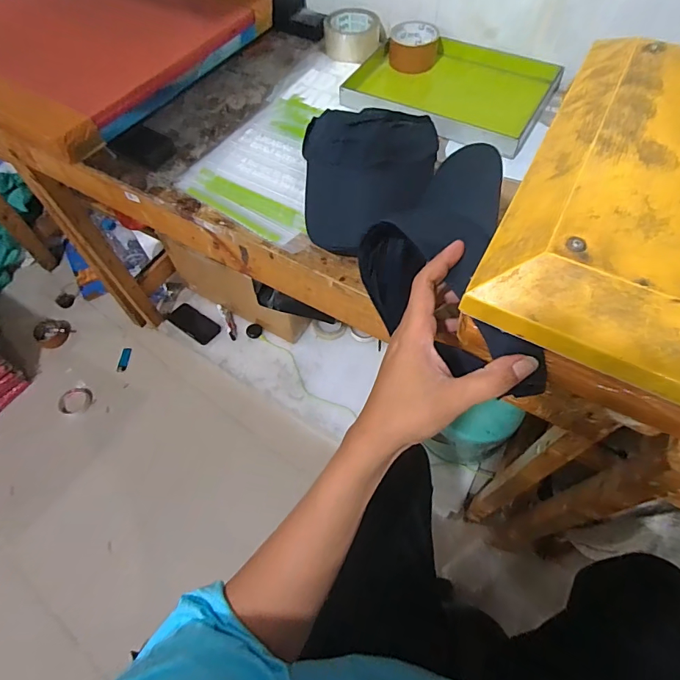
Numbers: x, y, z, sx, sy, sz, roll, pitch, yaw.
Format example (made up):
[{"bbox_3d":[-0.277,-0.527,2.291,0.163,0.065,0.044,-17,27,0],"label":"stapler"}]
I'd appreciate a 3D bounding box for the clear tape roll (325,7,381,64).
[{"bbox_3d":[0.025,-0.562,0.787,0.106,0.046,0.094,-1,60,1],"label":"clear tape roll"}]

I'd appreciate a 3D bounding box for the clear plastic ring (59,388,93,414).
[{"bbox_3d":[-0.786,0.181,1.270,0.097,0.030,0.079,7,60,6],"label":"clear plastic ring"}]

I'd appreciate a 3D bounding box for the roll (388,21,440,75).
[{"bbox_3d":[0.132,-0.520,0.761,0.084,0.053,0.084,-1,60,1],"label":"roll"}]

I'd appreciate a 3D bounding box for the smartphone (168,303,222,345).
[{"bbox_3d":[-0.460,-0.050,1.346,0.173,0.007,0.087,34,66,19],"label":"smartphone"}]

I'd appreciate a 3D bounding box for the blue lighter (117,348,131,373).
[{"bbox_3d":[-0.677,0.063,1.337,0.026,0.016,0.085,4,60,4],"label":"blue lighter"}]

